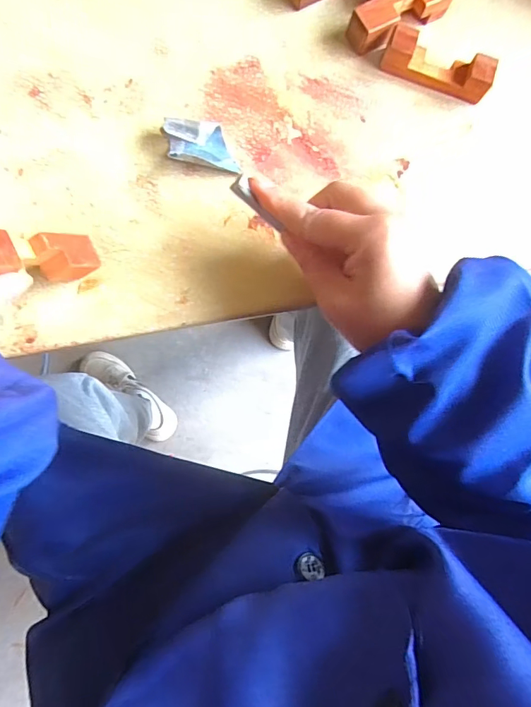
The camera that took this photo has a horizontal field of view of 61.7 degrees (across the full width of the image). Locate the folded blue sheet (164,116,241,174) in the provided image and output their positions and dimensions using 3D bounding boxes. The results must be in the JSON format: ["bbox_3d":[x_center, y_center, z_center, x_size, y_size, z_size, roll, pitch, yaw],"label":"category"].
[{"bbox_3d":[-0.041,-0.137,0.293,0.047,0.018,0.026,0,83,-6],"label":"folded blue sheet"}]

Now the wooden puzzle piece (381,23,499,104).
[{"bbox_3d":[0.121,-0.202,0.314,0.075,0.022,0.028,22,81,-3],"label":"wooden puzzle piece"}]

